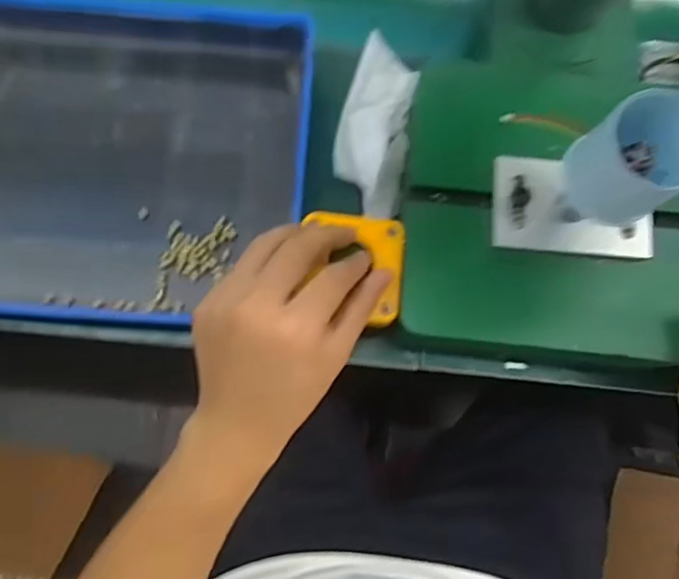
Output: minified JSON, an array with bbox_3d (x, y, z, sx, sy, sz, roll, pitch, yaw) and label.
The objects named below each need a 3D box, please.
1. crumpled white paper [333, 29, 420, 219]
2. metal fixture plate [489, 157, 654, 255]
[{"bbox_3d":[0.027,-0.128,0.421,0.058,0.044,0.154,3,66,2],"label":"crumpled white paper"},{"bbox_3d":[0.147,-0.052,0.359,0.098,0.010,0.056,5,90,0],"label":"metal fixture plate"}]

